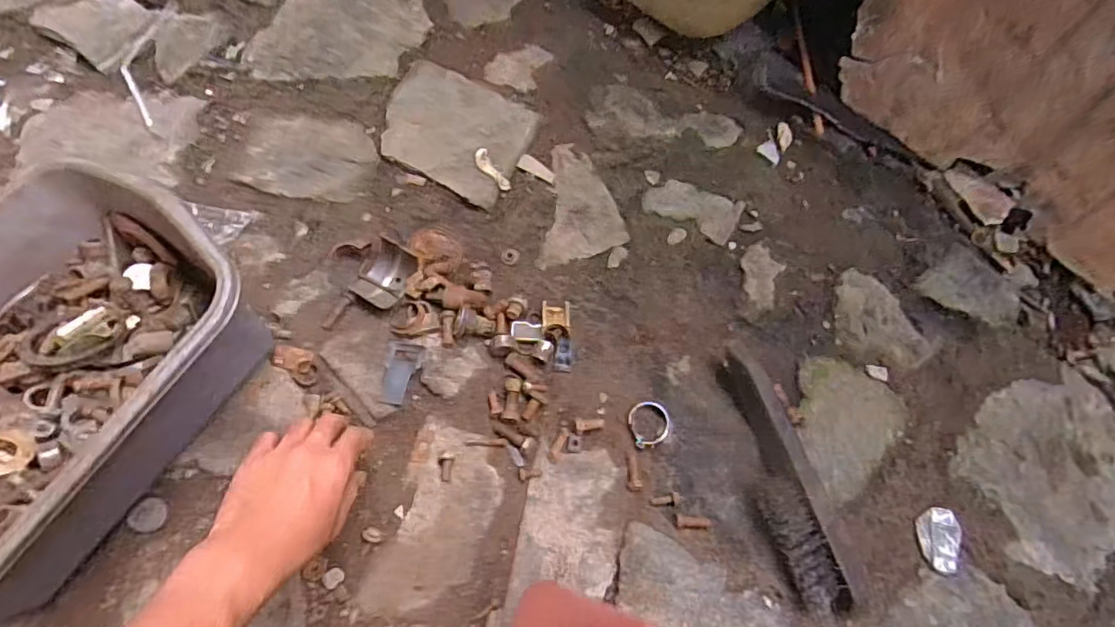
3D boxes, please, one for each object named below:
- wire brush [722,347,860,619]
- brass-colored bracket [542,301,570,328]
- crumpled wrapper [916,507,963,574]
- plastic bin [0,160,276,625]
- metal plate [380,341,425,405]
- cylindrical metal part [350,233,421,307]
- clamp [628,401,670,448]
[{"bbox_3d":[0.195,0.133,0.510,0.061,0.043,0.216,-16,69,-8],"label":"wire brush"},{"bbox_3d":[-0.001,0.001,0.571,0.028,0.013,0.026,0,68,-2],"label":"brass-colored bracket"},{"bbox_3d":[0.346,0.203,0.510,0.035,0.008,0.052,0,68,-2],"label":"crumpled wrapper"},{"bbox_3d":[-0.421,0.061,0.463,0.257,0.141,0.330,32,70,11],"label":"plastic bin"},{"bbox_3d":[-0.151,0.057,0.542,0.035,0.004,0.059,10,68,2],"label":"metal plate"},{"bbox_3d":[-0.178,-0.042,0.581,0.056,0.020,0.062,30,70,10],"label":"cylindrical metal part"},{"bbox_3d":[0.087,0.103,0.536,0.038,0.009,0.041,1,68,-2],"label":"clamp"}]

